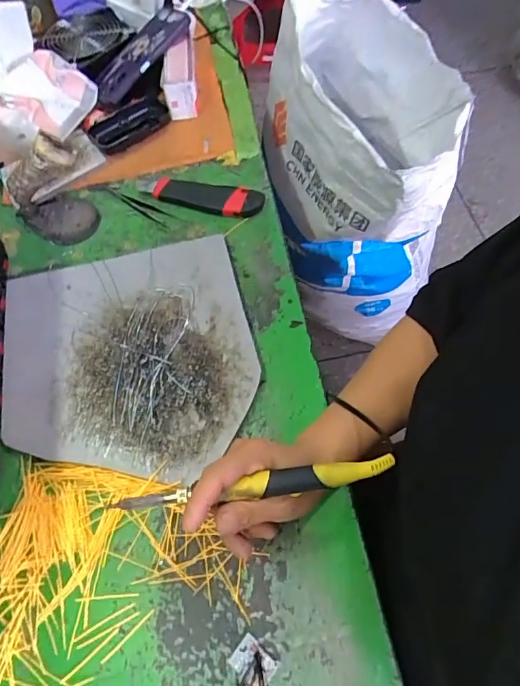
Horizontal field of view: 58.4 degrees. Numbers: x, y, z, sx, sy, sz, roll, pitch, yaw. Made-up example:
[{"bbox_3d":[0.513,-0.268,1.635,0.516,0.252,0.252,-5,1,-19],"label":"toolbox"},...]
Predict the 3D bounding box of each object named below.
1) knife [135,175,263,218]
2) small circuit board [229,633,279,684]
[{"bbox_3d":[-0.079,-0.186,0.572,0.167,0.022,0.040,16,63,10],"label":"knife"},{"bbox_3d":[-0.004,0.244,0.356,0.033,0.004,0.023,34,68,18],"label":"small circuit board"}]

